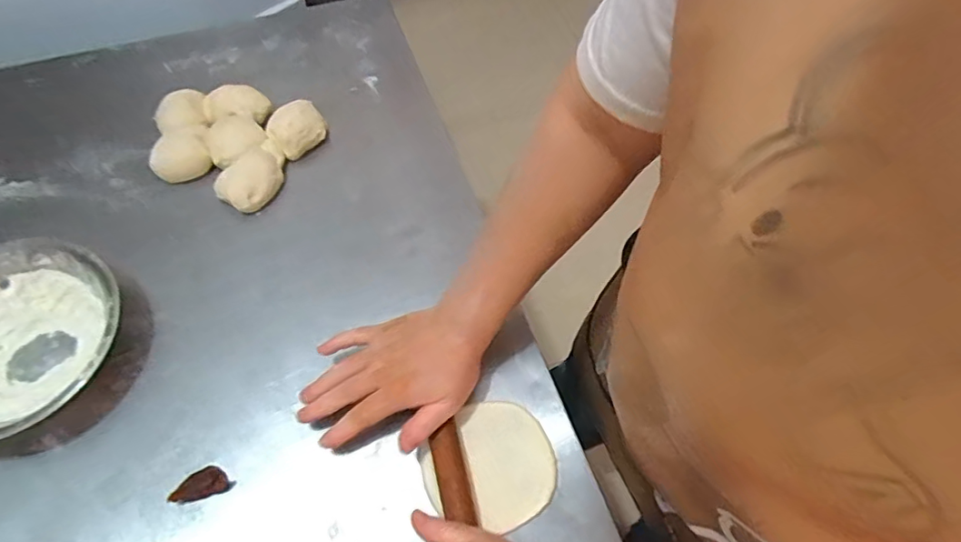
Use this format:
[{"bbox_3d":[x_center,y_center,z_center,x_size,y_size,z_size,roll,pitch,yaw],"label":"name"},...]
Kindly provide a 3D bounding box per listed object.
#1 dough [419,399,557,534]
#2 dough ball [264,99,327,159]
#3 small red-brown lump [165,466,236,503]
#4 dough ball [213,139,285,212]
[{"bbox_3d":[0.008,0.176,0.486,0.112,0.012,0.106,0,61,-1],"label":"dough"},{"bbox_3d":[-0.224,-0.174,0.656,0.066,0.032,0.060,-39,69,-20],"label":"dough ball"},{"bbox_3d":[-0.244,0.185,0.473,0.044,0.019,0.022,-17,63,-10],"label":"small red-brown lump"},{"bbox_3d":[-0.256,-0.106,0.613,0.083,0.031,0.054,-39,69,-20],"label":"dough ball"}]

